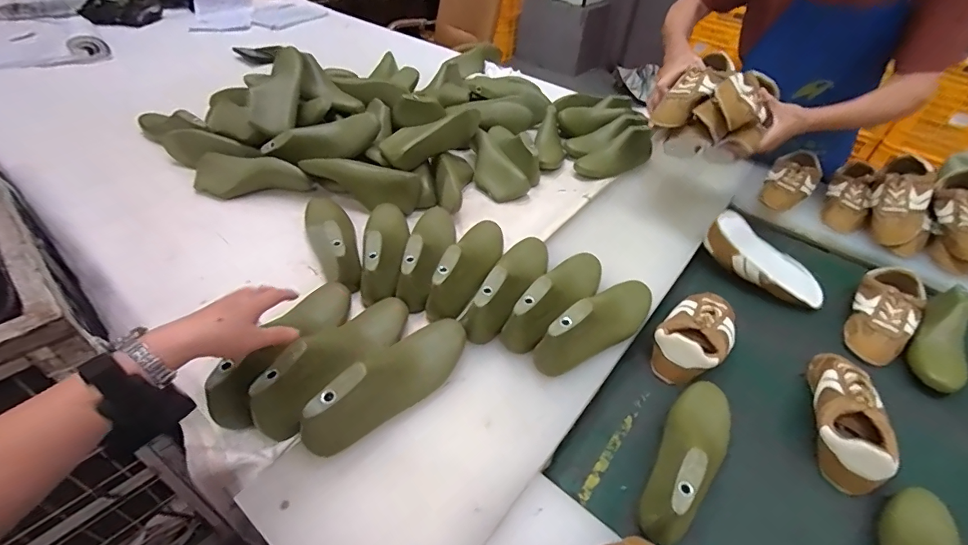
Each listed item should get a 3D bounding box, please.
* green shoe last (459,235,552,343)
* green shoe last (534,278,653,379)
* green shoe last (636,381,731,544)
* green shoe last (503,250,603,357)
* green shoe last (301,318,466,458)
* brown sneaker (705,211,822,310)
[{"bbox_3d":[0.044,0.006,0.707,0.080,0.081,0.248,22,46,18],"label":"green shoe last"},{"bbox_3d":[0.181,0.071,0.667,0.243,0.088,0.080,-31,53,-32],"label":"green shoe last"},{"bbox_3d":[0.275,0.221,0.558,0.074,0.076,0.252,27,48,23],"label":"green shoe last"},{"bbox_3d":[0.122,0.028,0.693,0.079,0.085,0.240,27,48,23],"label":"green shoe last"},{"bbox_3d":[-0.111,0.131,0.556,0.072,0.084,0.241,26,48,22],"label":"green shoe last"},{"bbox_3d":[0.551,-0.016,0.869,0.238,0.064,0.109,38,49,9],"label":"brown sneaker"}]

